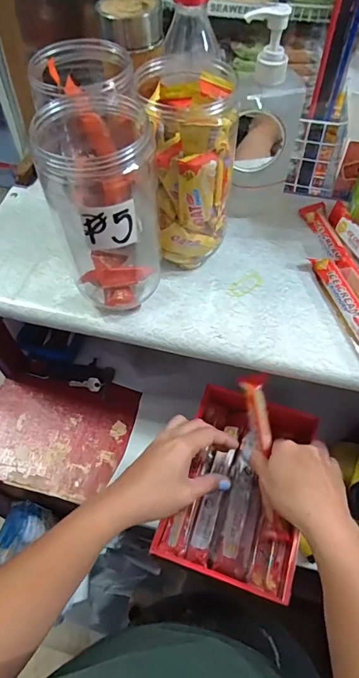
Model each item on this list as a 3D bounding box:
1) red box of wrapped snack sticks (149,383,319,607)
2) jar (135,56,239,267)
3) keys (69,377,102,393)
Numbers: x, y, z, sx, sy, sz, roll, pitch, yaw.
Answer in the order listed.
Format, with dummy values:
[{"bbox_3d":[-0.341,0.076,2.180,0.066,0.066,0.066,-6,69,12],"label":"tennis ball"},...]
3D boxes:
[{"bbox_3d":[0.072,0.171,0.495,0.145,0.055,0.206,17,59,11],"label":"red box of wrapped snack sticks"},{"bbox_3d":[0.008,-0.164,0.425,0.089,0.194,0.088,0,57,1],"label":"jar"},{"bbox_3d":[-0.141,0.066,0.626,0.047,0.006,0.021,14,91,3],"label":"keys"}]

